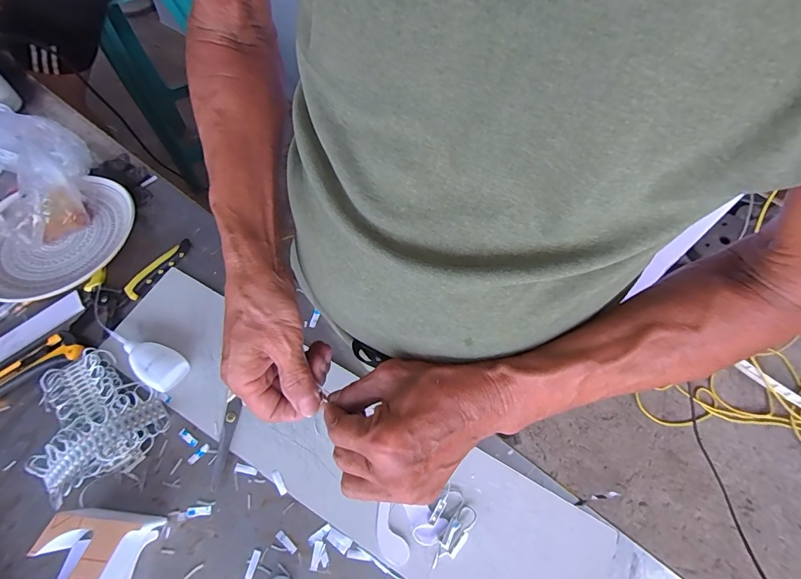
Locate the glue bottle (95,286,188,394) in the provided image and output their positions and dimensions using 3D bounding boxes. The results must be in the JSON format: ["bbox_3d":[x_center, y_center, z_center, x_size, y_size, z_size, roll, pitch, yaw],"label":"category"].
[{"bbox_3d":[-0.331,0.054,0.477,0.181,0.030,0.040,34,73,16],"label":"glue bottle"}]

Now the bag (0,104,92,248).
[{"bbox_3d":[-0.505,-0.157,0.538,0.192,0.103,0.152,37,74,17],"label":"bag"}]

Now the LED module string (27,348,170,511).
[{"bbox_3d":[-0.347,0.137,0.438,0.121,0.036,0.147,-35,69,-11],"label":"LED module string"}]

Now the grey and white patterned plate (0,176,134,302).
[{"bbox_3d":[-0.471,-0.066,0.531,0.203,0.041,0.184,-18,67,-5],"label":"grey and white patterned plate"}]

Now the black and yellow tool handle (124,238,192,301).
[{"bbox_3d":[-0.325,-0.031,0.525,0.023,0.008,0.100,37,74,17],"label":"black and yellow tool handle"}]

